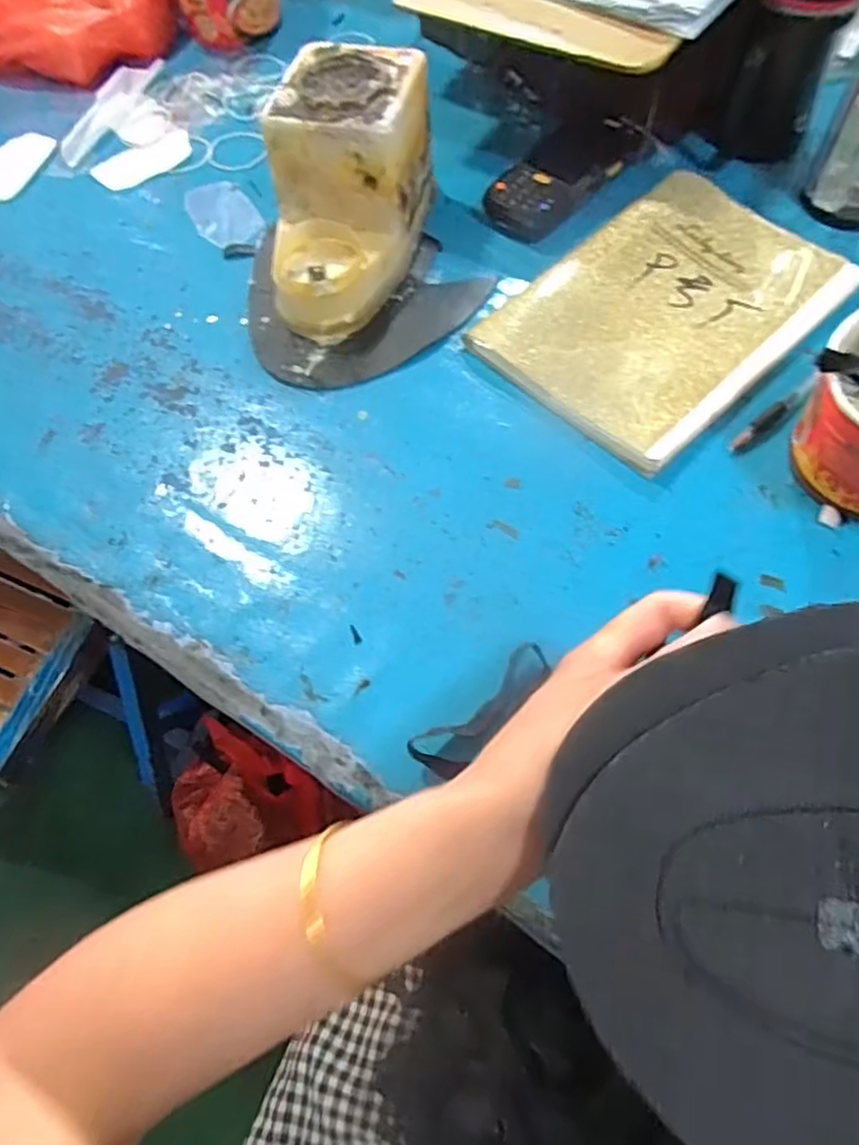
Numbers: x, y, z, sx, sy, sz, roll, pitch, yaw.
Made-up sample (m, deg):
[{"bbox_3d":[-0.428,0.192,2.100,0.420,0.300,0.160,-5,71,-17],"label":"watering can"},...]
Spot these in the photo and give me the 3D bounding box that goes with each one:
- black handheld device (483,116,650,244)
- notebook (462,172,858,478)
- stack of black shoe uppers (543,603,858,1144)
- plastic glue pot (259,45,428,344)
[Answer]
[{"bbox_3d":[0.118,-0.344,0.599,0.075,0.033,0.153,38,70,19],"label":"black handheld device"},{"bbox_3d":[0.178,-0.198,0.524,0.251,0.023,0.180,-39,68,-17],"label":"notebook"},{"bbox_3d":[0.166,0.120,0.241,0.236,0.074,0.199,-7,63,-2],"label":"stack of black shoe uppers"},{"bbox_3d":[-0.065,-0.292,0.536,0.109,0.116,0.199,10,63,6],"label":"plastic glue pot"}]

